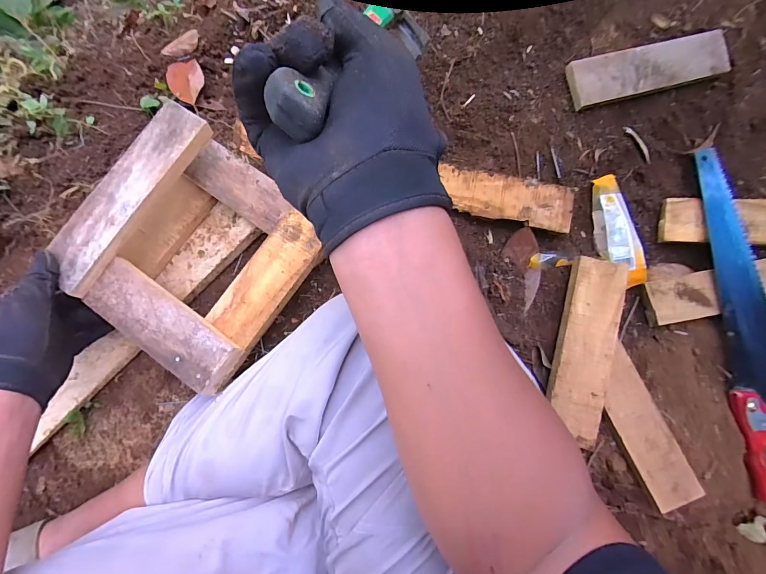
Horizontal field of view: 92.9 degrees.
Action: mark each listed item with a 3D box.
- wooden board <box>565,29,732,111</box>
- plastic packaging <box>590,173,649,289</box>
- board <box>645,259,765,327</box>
[{"bbox_3d":[0.387,-0.318,0.530,0.248,0.027,0.064,-16,89,-5],"label":"wooden board"},{"bbox_3d":[0.335,-0.082,0.519,0.045,0.032,0.161,-8,91,-10],"label":"plastic packaging"},{"bbox_3d":[0.509,0.000,0.519,0.265,0.017,0.064,-12,80,3],"label":"board"}]

